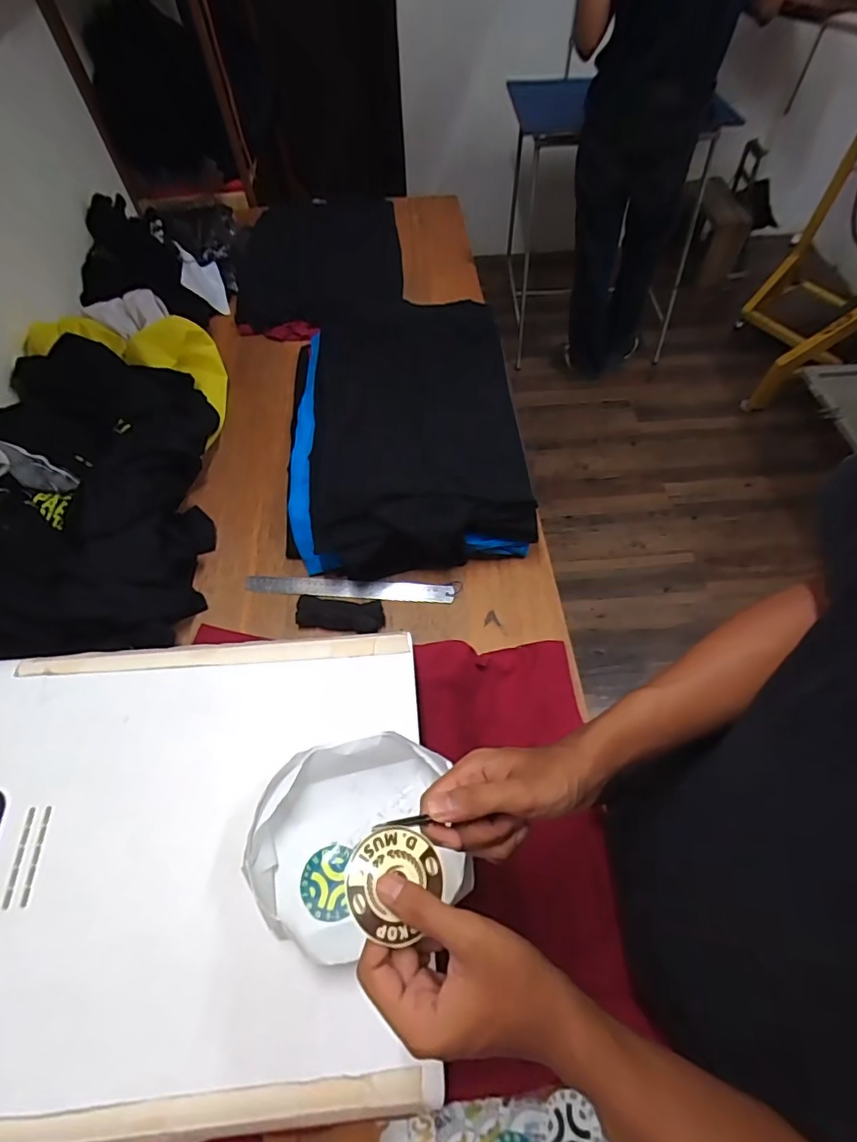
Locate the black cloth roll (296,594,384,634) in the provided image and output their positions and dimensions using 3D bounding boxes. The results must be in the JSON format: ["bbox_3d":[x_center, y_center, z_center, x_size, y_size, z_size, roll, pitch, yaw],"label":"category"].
[{"bbox_3d":[-0.131,0.064,0.775,0.130,0.020,0.051,9,59,5],"label":"black cloth roll"}]

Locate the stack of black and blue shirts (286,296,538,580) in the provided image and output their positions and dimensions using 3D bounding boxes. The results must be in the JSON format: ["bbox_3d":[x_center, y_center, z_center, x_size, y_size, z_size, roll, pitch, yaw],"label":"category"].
[{"bbox_3d":[-0.051,-0.240,0.896,0.387,0.113,0.495,-6,59,-4],"label":"stack of black and blue shirts"}]

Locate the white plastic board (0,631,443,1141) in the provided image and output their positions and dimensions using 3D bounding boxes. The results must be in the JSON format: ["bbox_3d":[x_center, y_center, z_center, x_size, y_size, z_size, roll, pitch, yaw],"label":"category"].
[{"bbox_3d":[-0.257,0.253,0.483,0.489,0.023,0.395,-4,59,-1],"label":"white plastic board"}]

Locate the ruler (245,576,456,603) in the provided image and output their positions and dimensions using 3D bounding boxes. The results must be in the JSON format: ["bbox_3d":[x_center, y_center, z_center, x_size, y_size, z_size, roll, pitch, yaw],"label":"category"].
[{"bbox_3d":[-0.122,0.027,0.810,0.319,0.005,0.030,3,70,2],"label":"ruler"}]

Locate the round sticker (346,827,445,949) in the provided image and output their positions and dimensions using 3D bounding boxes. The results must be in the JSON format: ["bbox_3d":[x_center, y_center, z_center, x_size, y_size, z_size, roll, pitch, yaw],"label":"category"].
[{"bbox_3d":[-0.022,0.202,0.339,0.062,0.004,0.061,9,53,-12],"label":"round sticker"}]

